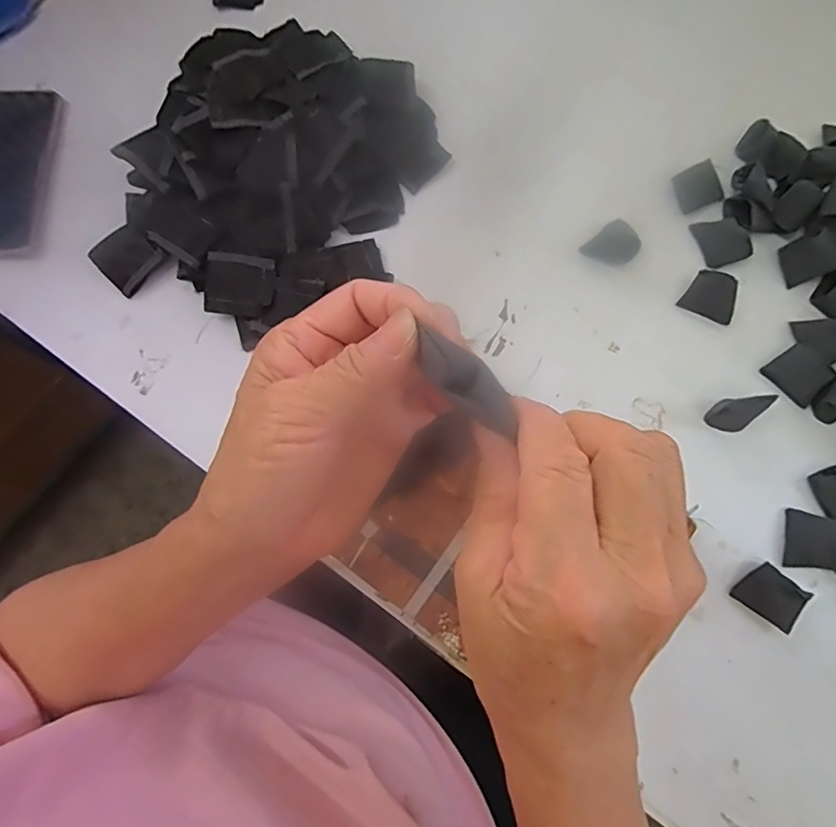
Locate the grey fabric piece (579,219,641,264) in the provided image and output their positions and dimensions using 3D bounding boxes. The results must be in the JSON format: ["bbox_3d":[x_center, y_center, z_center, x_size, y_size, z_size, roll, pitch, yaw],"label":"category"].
[{"bbox_3d":[0.166,-0.142,0.450,0.041,0.011,0.035,-38,79,-7],"label":"grey fabric piece"}]

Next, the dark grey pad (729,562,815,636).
[{"bbox_3d":[0.255,0.131,0.380,0.040,0.020,0.032,39,80,9],"label":"dark grey pad"}]

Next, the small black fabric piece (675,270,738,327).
[{"bbox_3d":[0.244,-0.097,0.437,0.042,0.015,0.034,28,79,7],"label":"small black fabric piece"}]

